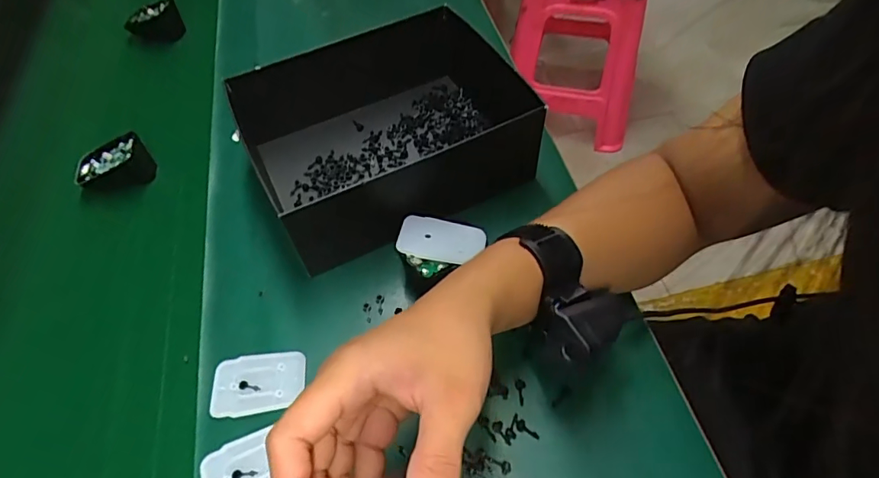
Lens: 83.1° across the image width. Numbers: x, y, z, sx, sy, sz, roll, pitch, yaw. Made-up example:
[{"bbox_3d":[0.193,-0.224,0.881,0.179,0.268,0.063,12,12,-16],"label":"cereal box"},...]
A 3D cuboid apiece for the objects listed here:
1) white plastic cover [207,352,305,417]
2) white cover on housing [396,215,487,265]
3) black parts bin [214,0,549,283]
[{"bbox_3d":[-0.136,0.107,0.370,0.067,0.004,0.045,-6,55,-1],"label":"white plastic cover"},{"bbox_3d":[0.002,0.001,0.397,0.066,0.006,0.041,12,52,-2],"label":"white cover on housing"},{"bbox_3d":[-0.052,-0.103,0.465,0.238,0.086,0.194,-25,58,-14],"label":"black parts bin"}]

